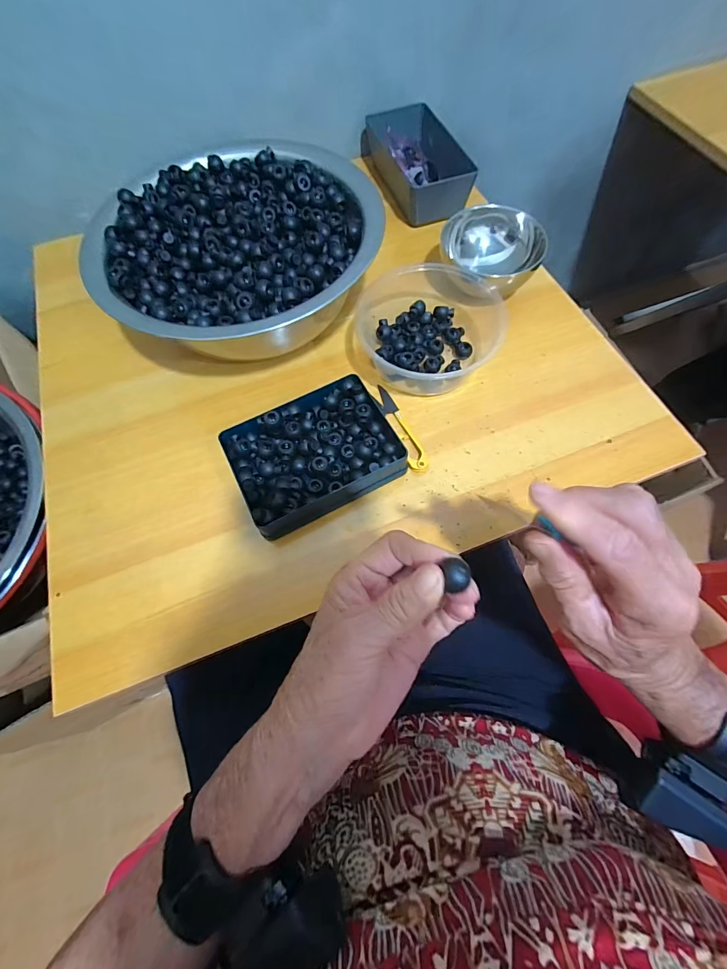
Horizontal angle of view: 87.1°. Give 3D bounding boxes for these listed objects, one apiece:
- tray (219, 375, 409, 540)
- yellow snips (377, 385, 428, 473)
[{"bbox_3d":[-0.044,-0.031,0.354,0.146,0.034,0.111,-26,69,-9],"label":"tray"},{"bbox_3d":[0.037,-0.060,0.377,0.018,0.008,0.105,-17,68,-5],"label":"yellow snips"}]

